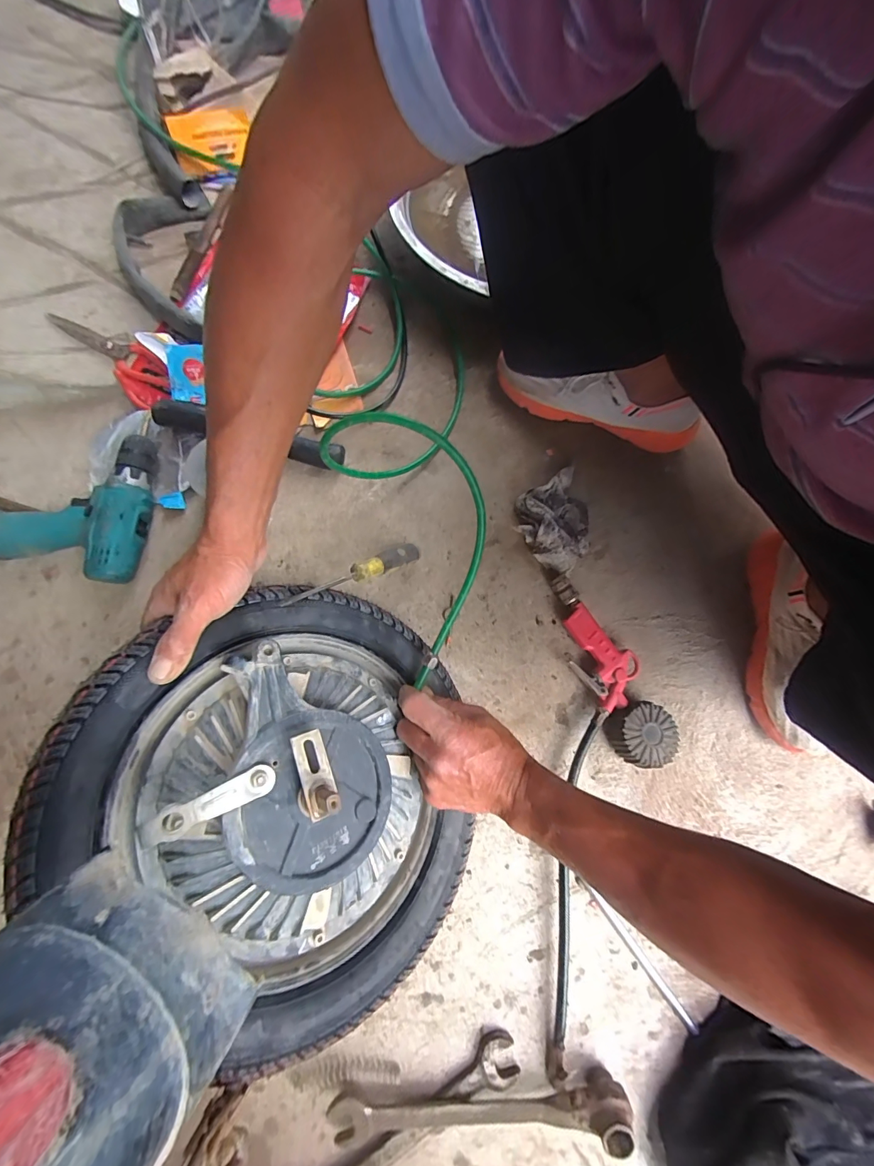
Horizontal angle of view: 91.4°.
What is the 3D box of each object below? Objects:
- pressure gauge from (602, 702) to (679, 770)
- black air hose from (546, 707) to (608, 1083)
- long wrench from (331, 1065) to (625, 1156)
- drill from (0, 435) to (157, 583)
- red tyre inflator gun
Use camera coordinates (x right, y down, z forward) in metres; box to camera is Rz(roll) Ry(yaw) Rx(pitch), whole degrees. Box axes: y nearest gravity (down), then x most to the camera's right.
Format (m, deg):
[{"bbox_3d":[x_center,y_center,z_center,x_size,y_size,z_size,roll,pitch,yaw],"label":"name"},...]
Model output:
[{"bbox_3d":[0.237,0.174,0.498,0.075,0.044,0.071,0,79,0],"label":"pressure gauge"},{"bbox_3d":[0.144,0.313,0.455,0.031,0.019,0.348,11,79,2],"label":"black air hose"},{"bbox_3d":[0.037,0.499,0.396,0.274,0.045,0.037,-3,79,-1],"label":"long wrench"},{"bbox_3d":[-0.452,-0.090,0.521,0.195,0.051,0.175,0,79,0],"label":"drill"},{"bbox_3d":[0.184,0.068,0.519,0.071,0.026,0.160,-31,81,-6],"label":"red tyre inflator gun"}]

